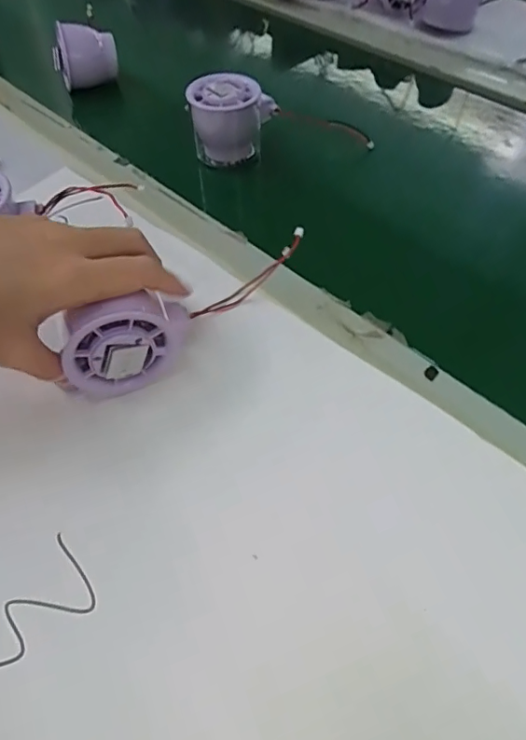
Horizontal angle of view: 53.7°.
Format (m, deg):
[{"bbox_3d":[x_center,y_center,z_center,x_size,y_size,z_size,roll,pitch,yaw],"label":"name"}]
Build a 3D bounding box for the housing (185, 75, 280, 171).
[{"bbox_3d":[-0.024,-0.207,0.438,0.061,0.064,0.054,10,55,9],"label":"housing"}]

